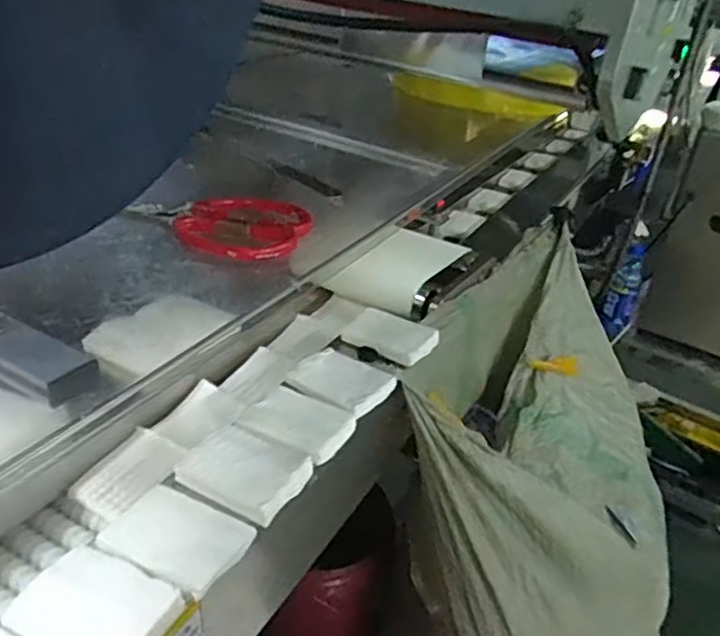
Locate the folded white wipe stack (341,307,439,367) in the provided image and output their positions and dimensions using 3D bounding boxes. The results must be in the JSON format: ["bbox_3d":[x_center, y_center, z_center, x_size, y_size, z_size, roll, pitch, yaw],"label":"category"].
[{"bbox_3d":[0.037,0.018,0.824,0.102,0.026,0.074,20,33,19],"label":"folded white wipe stack"}]

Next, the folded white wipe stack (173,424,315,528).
[{"bbox_3d":[-0.102,0.129,0.603,0.106,0.025,0.084,21,33,21],"label":"folded white wipe stack"}]

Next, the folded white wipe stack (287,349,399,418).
[{"bbox_3d":[-0.020,0.067,0.742,0.109,0.015,0.080,28,36,30],"label":"folded white wipe stack"}]

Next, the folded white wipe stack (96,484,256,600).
[{"bbox_3d":[-0.143,0.171,0.529,0.099,0.009,0.074,18,32,17],"label":"folded white wipe stack"}]

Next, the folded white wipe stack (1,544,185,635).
[{"bbox_3d":[-0.187,0.201,0.471,0.100,0.009,0.076,19,33,19],"label":"folded white wipe stack"}]

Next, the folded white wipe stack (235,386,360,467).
[{"bbox_3d":[-0.063,0.104,0.675,0.103,0.012,0.080,23,34,24],"label":"folded white wipe stack"}]

